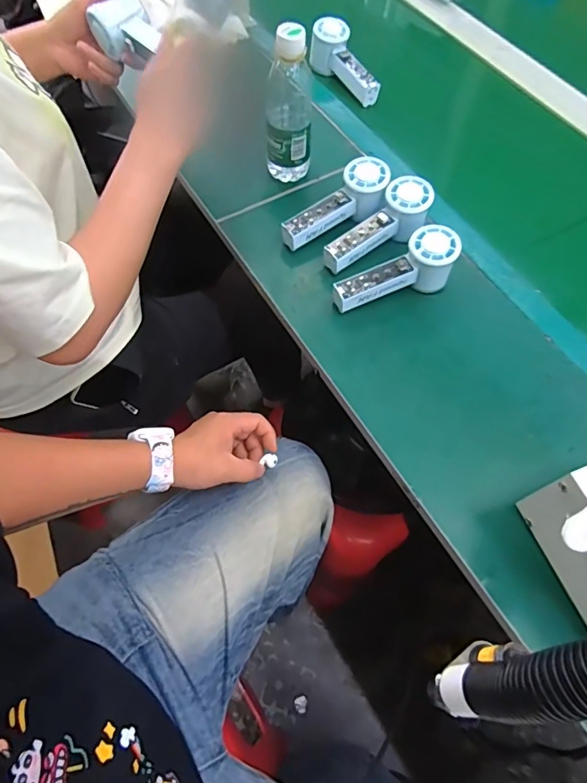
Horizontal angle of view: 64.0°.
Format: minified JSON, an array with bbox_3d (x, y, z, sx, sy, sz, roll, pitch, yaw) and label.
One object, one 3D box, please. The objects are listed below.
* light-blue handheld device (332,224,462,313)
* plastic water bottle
[{"bbox_3d":[0.115,-0.141,0.557,0.154,0.070,0.057,-15,64,-10],"label":"light-blue handheld device"},{"bbox_3d":[-0.010,-0.353,0.597,0.064,0.185,0.060,-1,62,-2],"label":"plastic water bottle"}]

